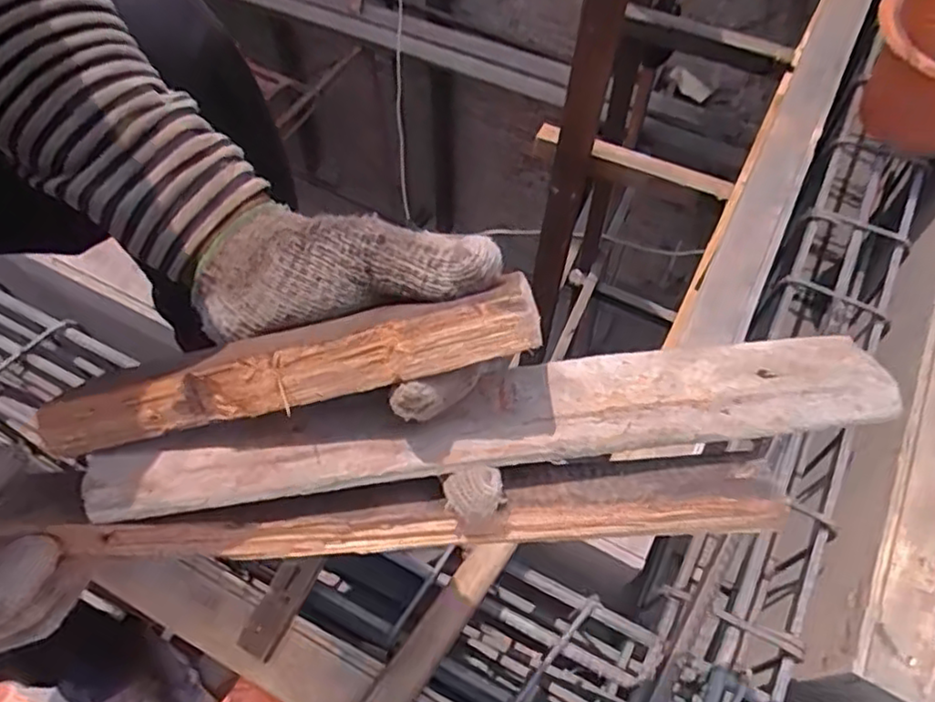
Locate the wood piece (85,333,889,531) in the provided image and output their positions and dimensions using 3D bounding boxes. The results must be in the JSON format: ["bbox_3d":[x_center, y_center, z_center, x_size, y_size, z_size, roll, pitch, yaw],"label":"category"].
[{"bbox_3d":[0.019,0.035,0.300,0.333,0.034,0.049,-7,59,-8],"label":"wood piece"}]

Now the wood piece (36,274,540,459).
[{"bbox_3d":[-0.071,0.009,0.253,0.194,0.024,0.021,-13,59,9],"label":"wood piece"}]

